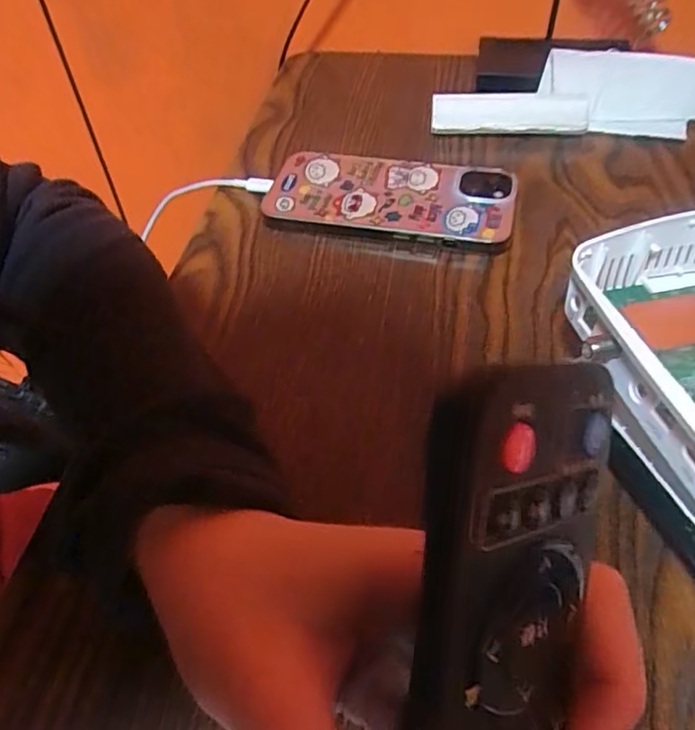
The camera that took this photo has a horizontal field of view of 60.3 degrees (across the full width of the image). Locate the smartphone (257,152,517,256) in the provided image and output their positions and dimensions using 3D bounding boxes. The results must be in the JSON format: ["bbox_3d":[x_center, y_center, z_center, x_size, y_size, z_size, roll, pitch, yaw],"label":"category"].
[{"bbox_3d":[0.023,-0.095,0.345,0.139,0.017,0.067,10,51,11],"label":"smartphone"}]

